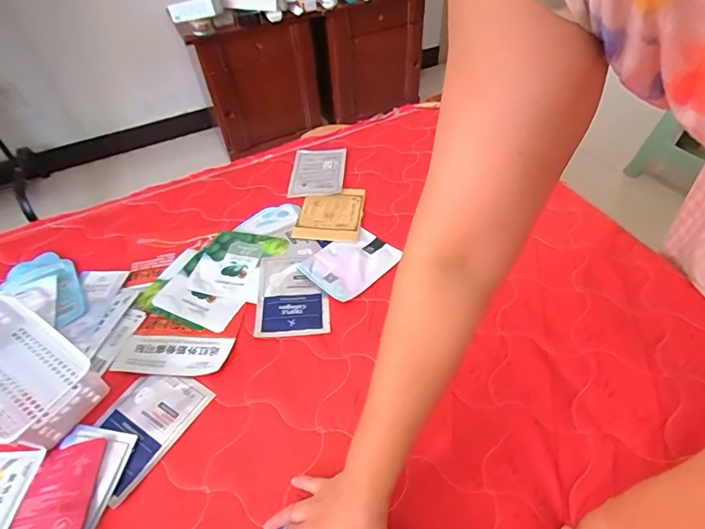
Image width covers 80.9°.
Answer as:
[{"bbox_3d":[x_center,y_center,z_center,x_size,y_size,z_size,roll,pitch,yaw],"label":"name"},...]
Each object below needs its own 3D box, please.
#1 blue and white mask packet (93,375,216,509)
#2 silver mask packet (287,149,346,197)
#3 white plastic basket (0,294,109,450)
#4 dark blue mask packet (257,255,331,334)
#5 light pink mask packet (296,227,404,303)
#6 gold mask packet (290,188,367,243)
[{"bbox_3d":[-0.287,0.215,0.566,0.118,0.005,0.161,23,54,23],"label":"blue and white mask packet"},{"bbox_3d":[-0.077,-0.214,0.930,0.118,0.010,0.173,-2,48,4],"label":"silver mask packet"},{"bbox_3d":[-0.483,0.151,0.594,0.258,0.068,0.134,20,53,21],"label":"white plastic basket"},{"bbox_3d":[-0.101,0.051,0.703,0.116,0.013,0.154,-3,53,-3],"label":"dark blue mask packet"},{"bbox_3d":[-0.001,-0.006,0.740,0.118,0.013,0.154,35,60,30],"label":"light pink mask packet"},{"bbox_3d":[-0.044,-0.104,0.828,0.127,0.007,0.152,3,49,7],"label":"gold mask packet"}]

